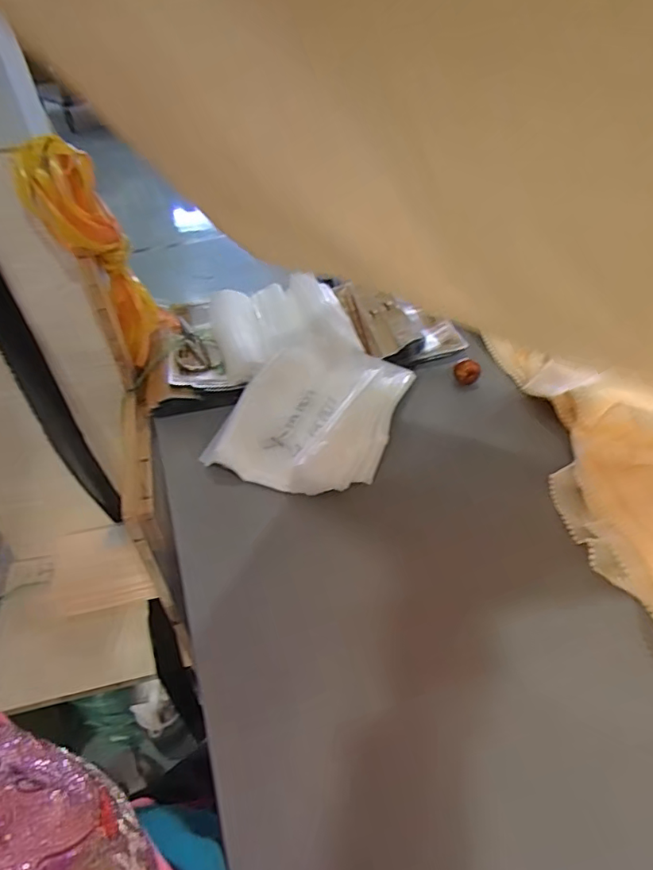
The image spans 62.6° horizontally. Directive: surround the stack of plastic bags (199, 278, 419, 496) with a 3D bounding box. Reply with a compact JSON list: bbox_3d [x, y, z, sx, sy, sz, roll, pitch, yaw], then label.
[{"bbox_3d":[-0.035,-0.101,0.822,0.299,0.052,0.480,-6,42,-2],"label":"stack of plastic bags"}]

